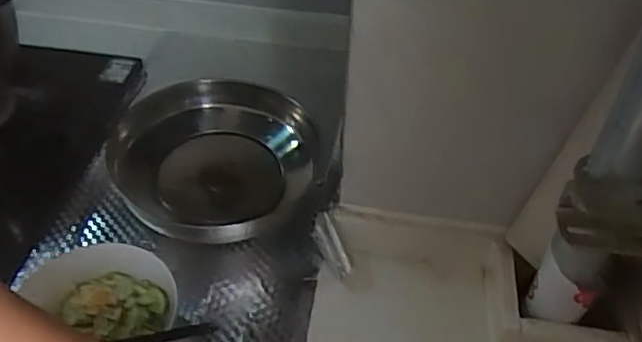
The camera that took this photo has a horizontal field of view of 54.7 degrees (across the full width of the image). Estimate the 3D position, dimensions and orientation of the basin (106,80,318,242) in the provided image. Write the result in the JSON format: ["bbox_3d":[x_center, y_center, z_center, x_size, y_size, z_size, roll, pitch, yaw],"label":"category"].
[{"bbox_3d":[-0.117,-0.006,0.739,0.218,0.075,0.242,0,45,-1],"label":"basin"}]

